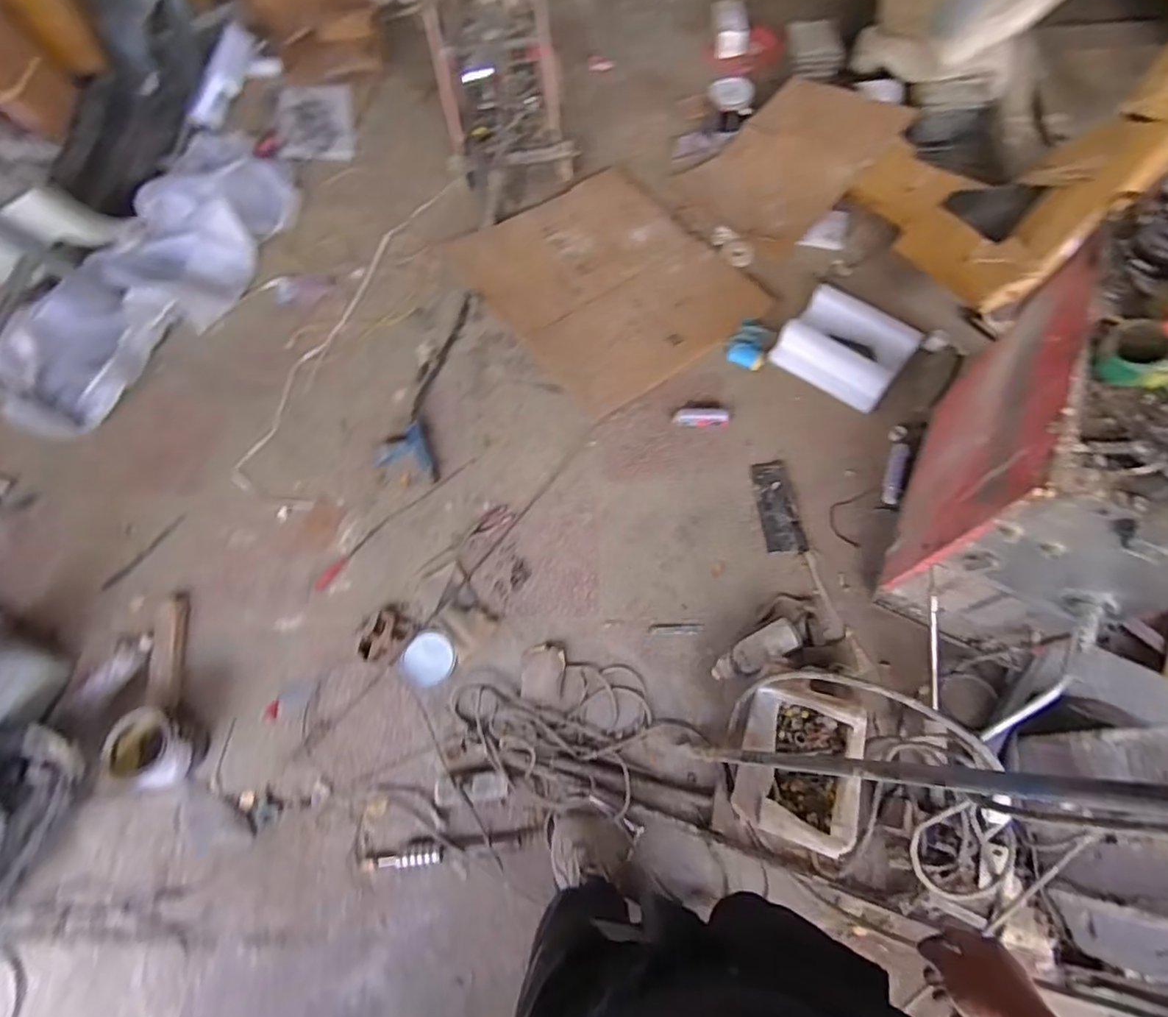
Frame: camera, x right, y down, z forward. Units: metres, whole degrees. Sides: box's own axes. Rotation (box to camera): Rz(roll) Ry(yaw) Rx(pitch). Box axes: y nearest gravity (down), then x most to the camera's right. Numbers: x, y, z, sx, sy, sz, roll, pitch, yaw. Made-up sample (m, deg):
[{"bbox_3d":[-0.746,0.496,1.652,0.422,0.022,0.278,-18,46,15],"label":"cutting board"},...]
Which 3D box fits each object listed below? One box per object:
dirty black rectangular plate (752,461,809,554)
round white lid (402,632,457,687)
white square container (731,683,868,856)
[{"bbox_3d":[0.546,-0.006,1.651,0.104,0.020,0.271,-6,66,0],"label":"dirty black rectangular plate"},{"bbox_3d":[-0.403,0.394,1.538,0.136,0.020,0.134,-1,66,2],"label":"round white lid"},{"bbox_3d":[0.475,0.569,1.300,0.249,0.119,0.313,14,68,9],"label":"white square container"}]

